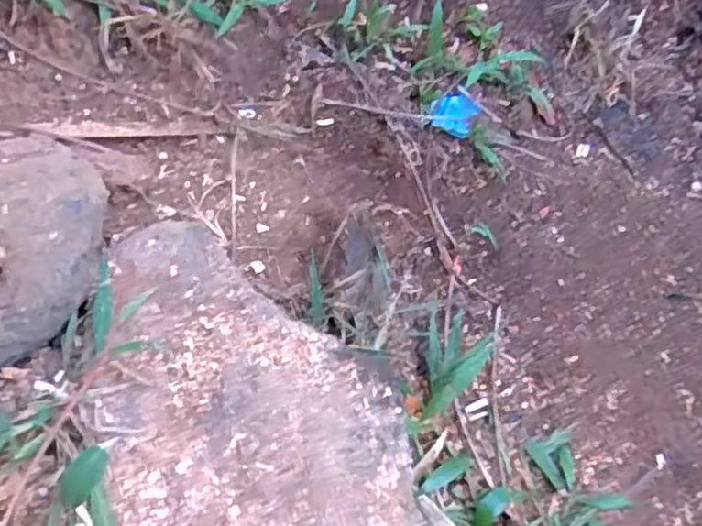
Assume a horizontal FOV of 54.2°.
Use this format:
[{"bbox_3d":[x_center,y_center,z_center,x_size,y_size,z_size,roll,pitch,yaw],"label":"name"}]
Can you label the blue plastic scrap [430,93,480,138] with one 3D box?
[{"bbox_3d":[0.141,-0.204,0.942,0.060,0.006,0.084,34,55,-7],"label":"blue plastic scrap"}]

